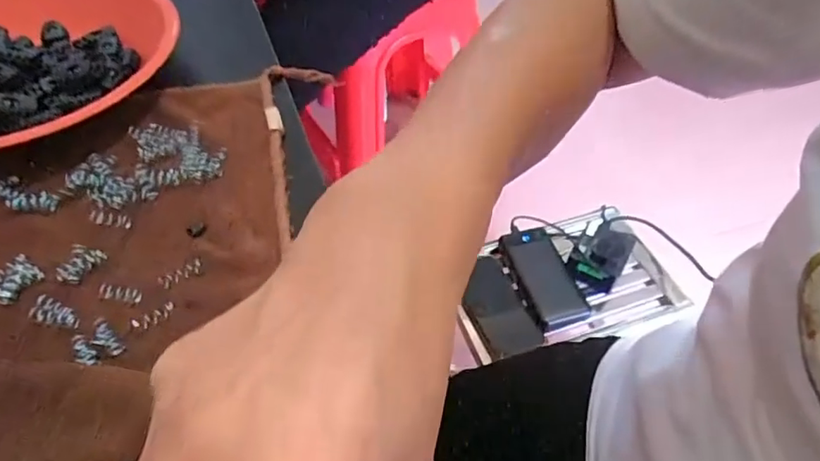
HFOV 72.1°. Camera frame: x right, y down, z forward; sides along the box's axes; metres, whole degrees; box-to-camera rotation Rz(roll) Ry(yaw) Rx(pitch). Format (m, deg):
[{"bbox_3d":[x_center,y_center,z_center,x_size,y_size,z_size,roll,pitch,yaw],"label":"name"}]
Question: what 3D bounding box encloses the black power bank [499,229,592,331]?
[{"bbox_3d":[0.188,0.065,0.792,0.071,0.019,0.158,-12,50,-12],"label":"black power bank"}]

